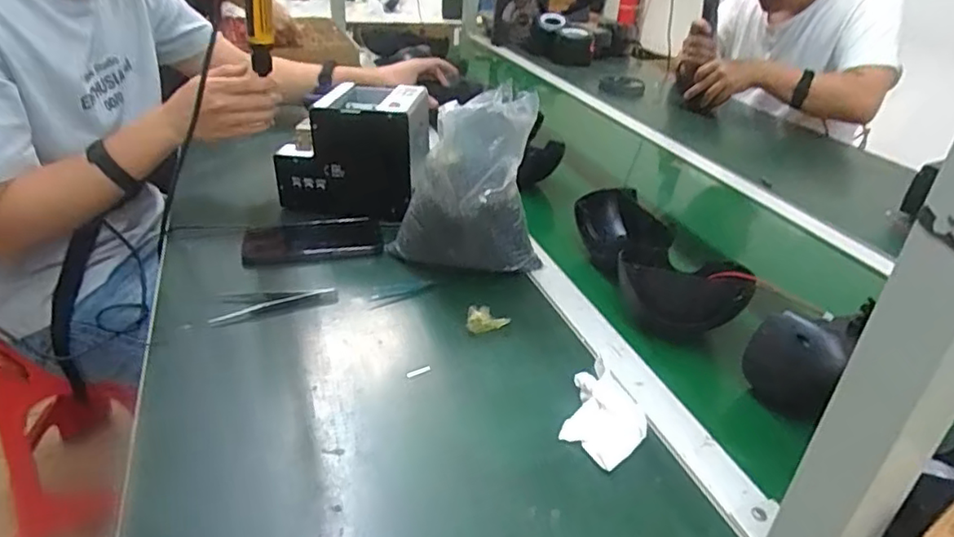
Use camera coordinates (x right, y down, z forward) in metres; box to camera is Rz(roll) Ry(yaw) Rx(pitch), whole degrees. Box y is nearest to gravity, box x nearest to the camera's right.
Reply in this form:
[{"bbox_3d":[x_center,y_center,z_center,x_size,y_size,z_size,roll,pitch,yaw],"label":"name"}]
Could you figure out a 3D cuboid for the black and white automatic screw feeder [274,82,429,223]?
[{"bbox_3d":[-0.166,-0.159,0.817,0.183,0.145,0.108,7,31,7],"label":"black and white automatic screw feeder"}]

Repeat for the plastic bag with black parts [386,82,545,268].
[{"bbox_3d":[-0.007,-0.087,0.663,0.152,0.192,0.079,-8,33,-19],"label":"plastic bag with black parts"}]

